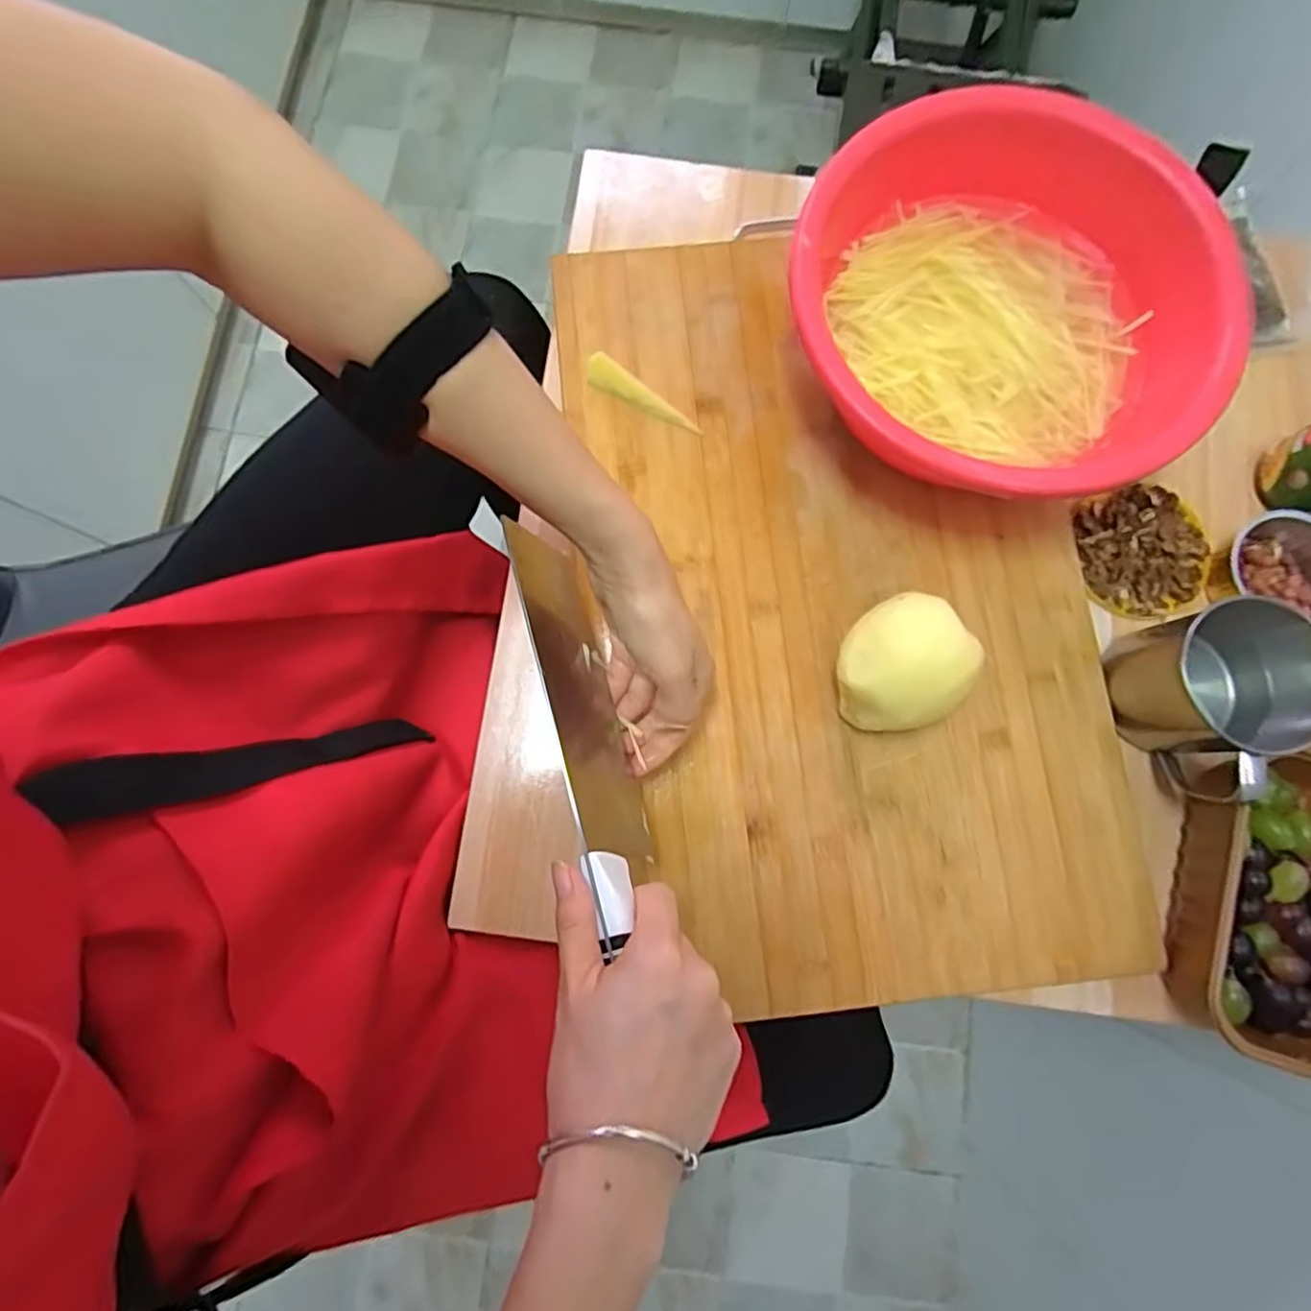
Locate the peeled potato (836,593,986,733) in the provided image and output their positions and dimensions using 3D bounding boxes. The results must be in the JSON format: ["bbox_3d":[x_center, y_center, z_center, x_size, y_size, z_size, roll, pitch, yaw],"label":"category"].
[{"bbox_3d":[0.147,0.009,0.408,0.072,0.076,0.070,0,79,0],"label":"peeled potato"}]

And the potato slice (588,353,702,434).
[{"bbox_3d":[-0.011,-0.178,0.464,0.088,0.012,0.019,37,81,6],"label":"potato slice"}]

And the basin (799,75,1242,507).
[{"bbox_3d":[0.233,-0.227,0.442,0.243,0.088,0.258,0,79,0],"label":"basin"}]

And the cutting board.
[{"bbox_3d":[0.126,-0.046,0.456,0.331,0.018,0.520,-6,79,-1],"label":"cutting board"}]

